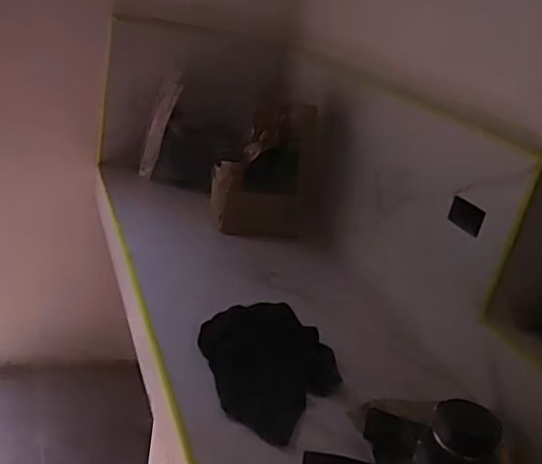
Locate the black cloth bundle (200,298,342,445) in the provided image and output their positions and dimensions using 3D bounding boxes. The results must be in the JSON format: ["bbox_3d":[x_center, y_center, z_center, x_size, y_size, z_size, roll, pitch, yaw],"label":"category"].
[{"bbox_3d":[0.020,0.242,1.126,0.262,0.068,0.345,3,23,-21],"label":"black cloth bundle"}]

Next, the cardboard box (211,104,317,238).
[{"bbox_3d":[-0.002,-0.190,1.799,0.309,0.360,0.222,11,22,-1],"label":"cardboard box"}]

